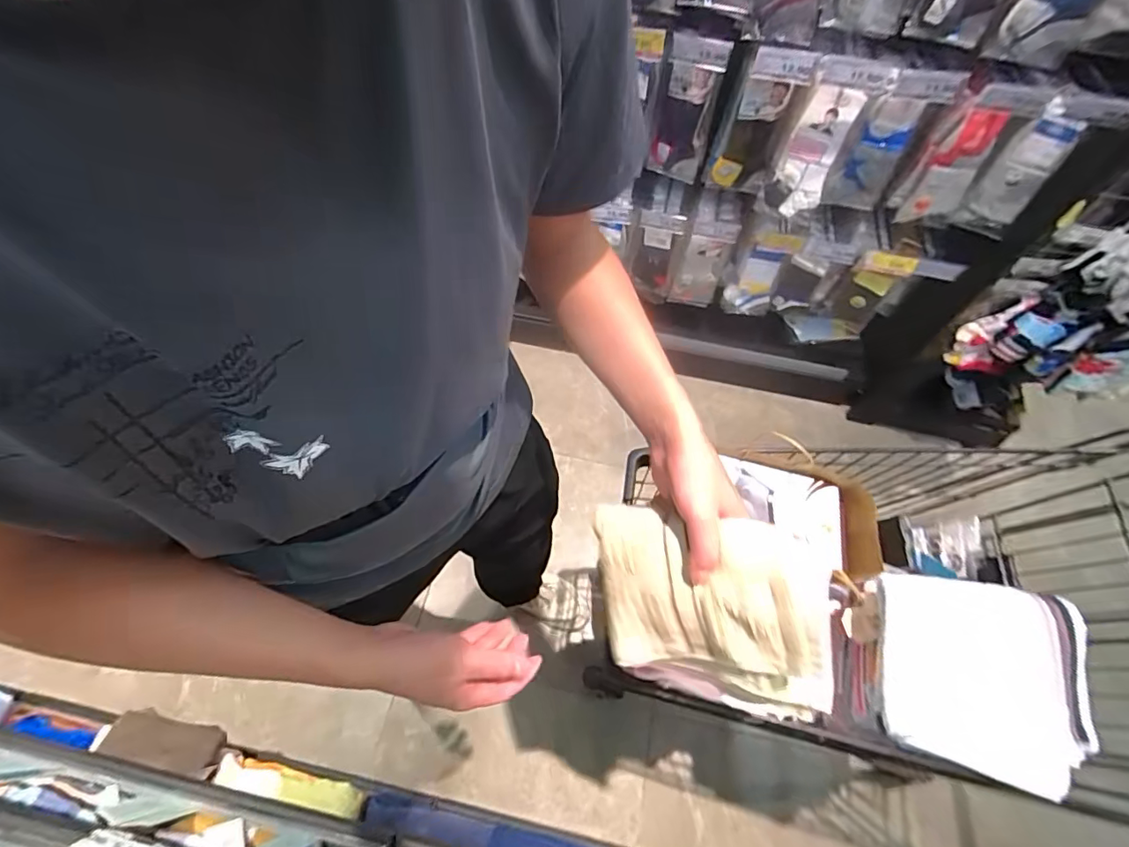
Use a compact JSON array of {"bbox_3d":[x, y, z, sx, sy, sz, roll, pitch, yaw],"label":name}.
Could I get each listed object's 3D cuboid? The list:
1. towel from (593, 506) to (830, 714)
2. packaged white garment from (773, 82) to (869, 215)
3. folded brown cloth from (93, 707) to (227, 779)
[{"bbox_3d":[0.115,0.154,0.444,0.182,0.027,0.156,-3,99,36],"label":"towel"},{"bbox_3d":[0.470,-0.513,0.985,0.093,0.215,0.053,26,64,11],"label":"packaged white garment"},{"bbox_3d":[-0.703,0.560,0.913,0.195,0.032,0.074,12,62,4],"label":"folded brown cloth"}]

